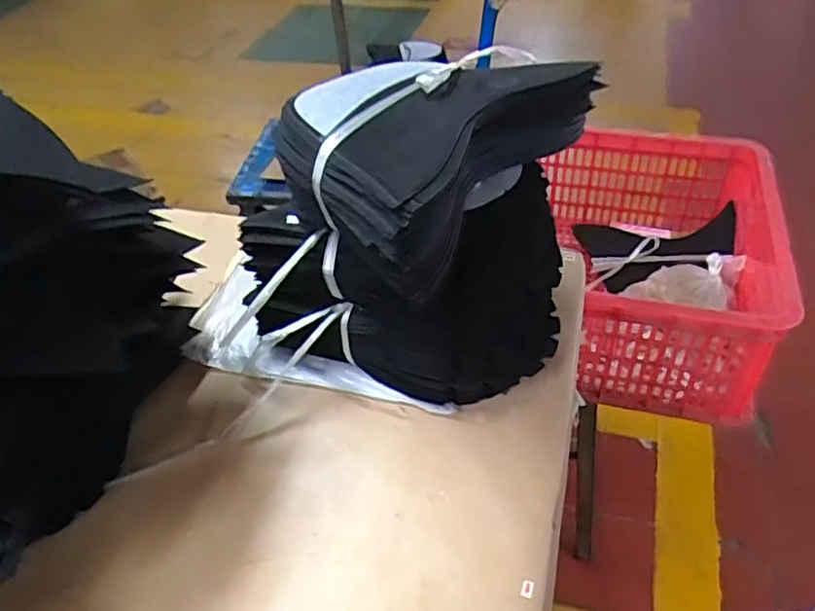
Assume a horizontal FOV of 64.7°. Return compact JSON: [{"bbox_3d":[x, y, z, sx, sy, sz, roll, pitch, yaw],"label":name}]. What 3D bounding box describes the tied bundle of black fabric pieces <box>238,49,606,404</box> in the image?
[{"bbox_3d":[0.002,-0.058,0.549,0.243,0.251,0.232,-3,43,3],"label":"tied bundle of black fabric pieces"}]

